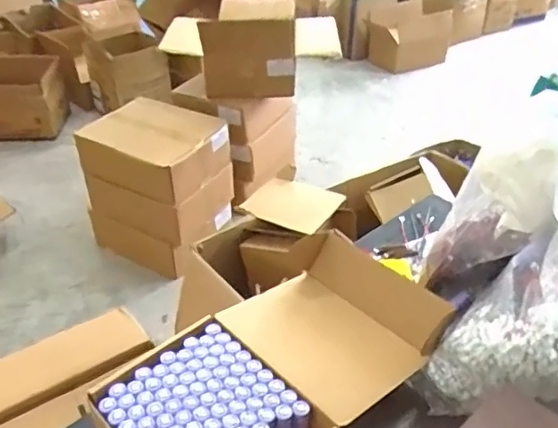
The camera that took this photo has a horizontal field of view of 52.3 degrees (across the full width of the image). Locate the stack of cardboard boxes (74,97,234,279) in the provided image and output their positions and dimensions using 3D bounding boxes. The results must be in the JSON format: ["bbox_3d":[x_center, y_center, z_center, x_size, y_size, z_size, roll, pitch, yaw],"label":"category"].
[{"bbox_3d":[-0.369,-0.082,1.752,0.374,0.396,0.310,20,41,25],"label":"stack of cardboard boxes"}]

